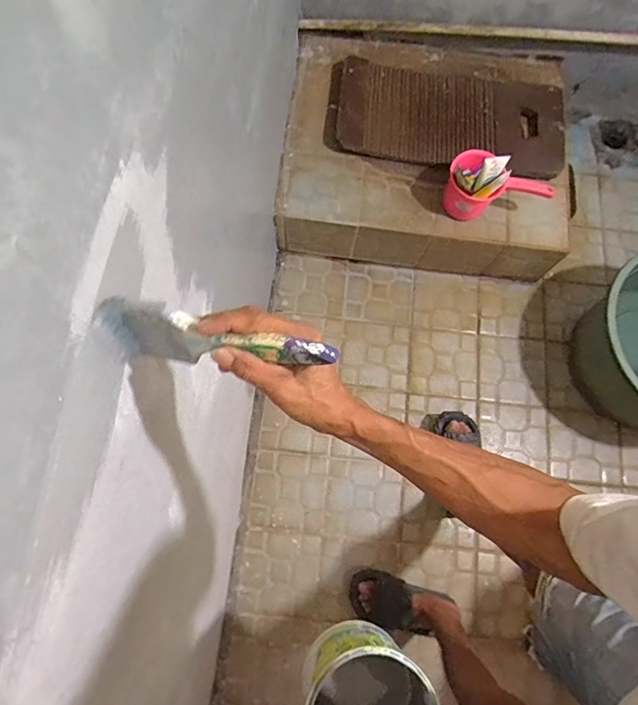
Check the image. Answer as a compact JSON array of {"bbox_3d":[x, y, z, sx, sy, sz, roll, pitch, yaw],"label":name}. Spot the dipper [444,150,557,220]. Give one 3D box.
[{"bbox_3d":[0.450,-0.423,1.219,0.237,0.149,0.126,-6,77,-3],"label":"dipper"}]

